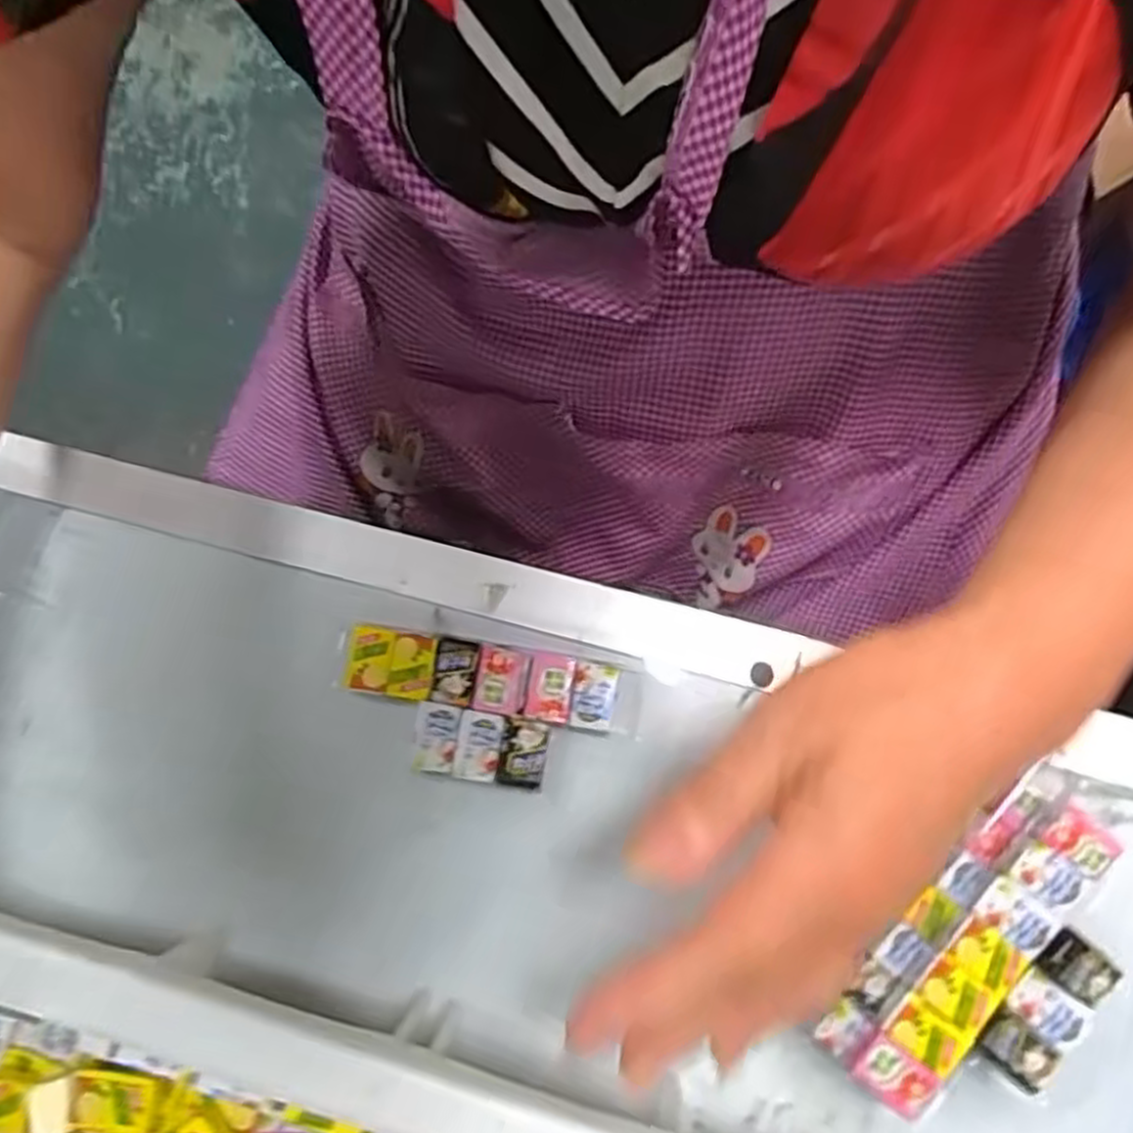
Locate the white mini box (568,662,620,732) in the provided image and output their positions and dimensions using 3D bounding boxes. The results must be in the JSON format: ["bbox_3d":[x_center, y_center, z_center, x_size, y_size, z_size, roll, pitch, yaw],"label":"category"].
[{"bbox_3d":[0.010,0.051,0.306,0.016,0.012,0.025,8,82,4],"label":"white mini box"}]

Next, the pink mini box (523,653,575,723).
[{"bbox_3d":[-0.007,0.047,0.305,0.018,0.004,0.025,7,82,4],"label":"pink mini box"}]

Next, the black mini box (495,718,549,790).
[{"bbox_3d":[-0.017,0.072,0.300,0.017,0.004,0.025,9,82,5],"label":"black mini box"}]

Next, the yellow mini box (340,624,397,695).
[{"bbox_3d":[-0.078,0.037,0.308,0.019,0.005,0.025,8,82,4],"label":"yellow mini box"}]

